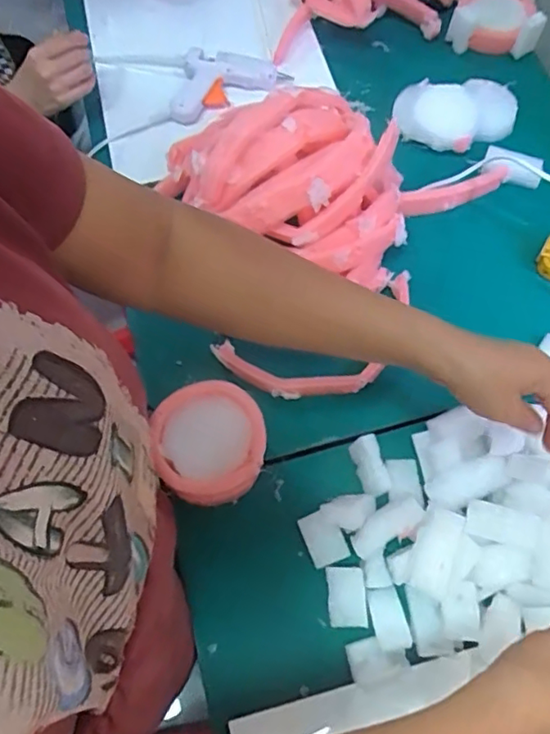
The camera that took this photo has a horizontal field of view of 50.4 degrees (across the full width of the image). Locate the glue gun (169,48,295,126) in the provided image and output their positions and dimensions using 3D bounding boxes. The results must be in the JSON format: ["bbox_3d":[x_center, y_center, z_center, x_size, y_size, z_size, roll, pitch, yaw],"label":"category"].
[{"bbox_3d":[-0.060,-0.355,0.753,0.141,0.030,0.110,11,68,6],"label":"glue gun"}]

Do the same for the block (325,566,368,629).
[{"bbox_3d":[0.063,0.203,0.515,0.033,0.014,0.049,-3,67,0],"label":"block"}]

